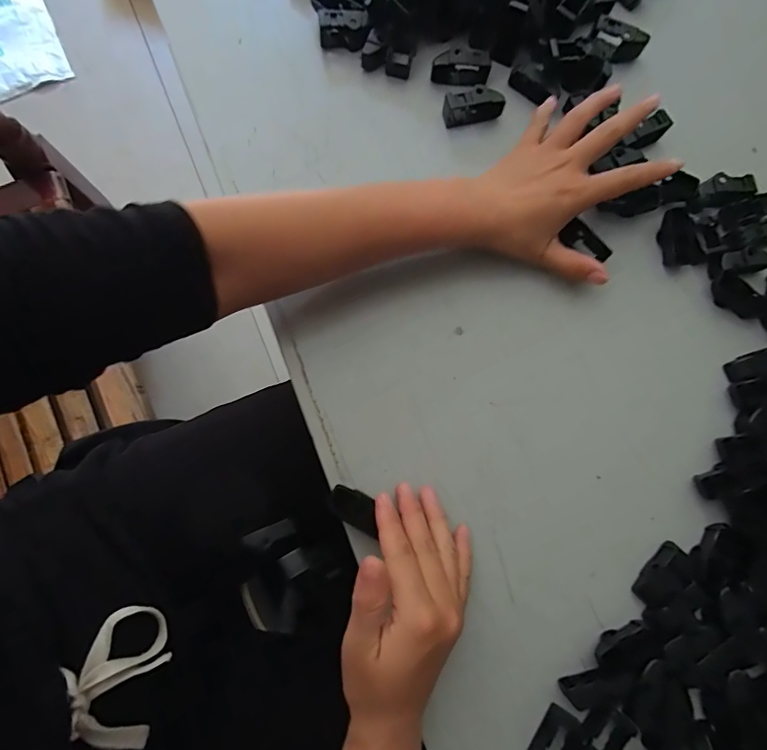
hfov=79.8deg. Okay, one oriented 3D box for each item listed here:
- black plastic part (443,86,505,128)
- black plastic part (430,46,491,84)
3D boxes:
[{"bbox_3d":[0.074,-0.227,0.382,0.050,0.025,0.019,-15,80,-5],"label":"black plastic part"},{"bbox_3d":[0.066,-0.267,0.393,0.050,0.023,0.019,0,79,-2],"label":"black plastic part"}]

